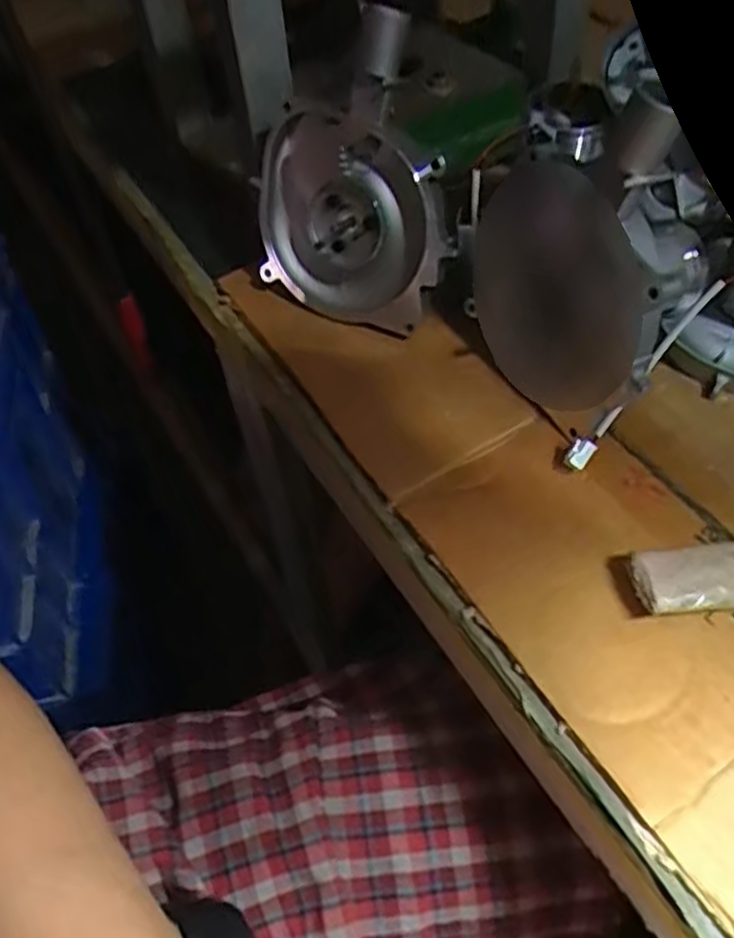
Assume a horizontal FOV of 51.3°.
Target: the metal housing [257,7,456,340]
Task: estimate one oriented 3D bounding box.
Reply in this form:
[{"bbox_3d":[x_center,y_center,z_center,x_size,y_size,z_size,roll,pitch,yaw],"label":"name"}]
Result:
[{"bbox_3d":[-0.008,-0.154,0.458,0.131,0.145,0.054,-5,18,33],"label":"metal housing"}]

